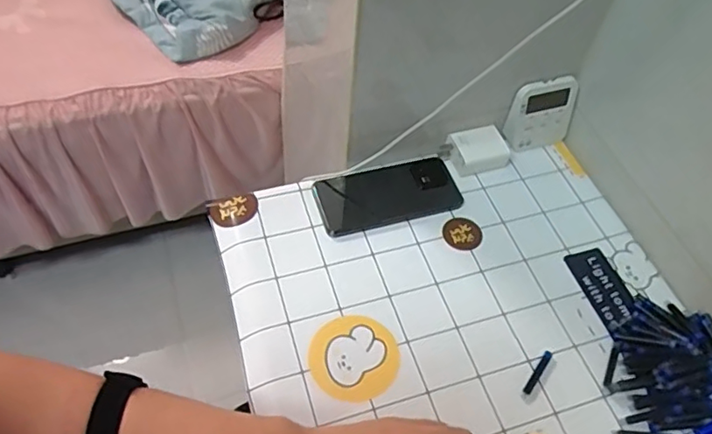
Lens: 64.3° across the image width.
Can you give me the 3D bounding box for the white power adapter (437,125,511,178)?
[{"bbox_3d":[0.133,-0.074,0.632,0.071,0.025,0.047,-13,56,-13],"label":"white power adapter"}]

